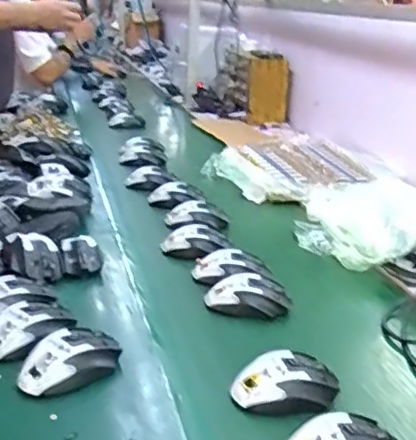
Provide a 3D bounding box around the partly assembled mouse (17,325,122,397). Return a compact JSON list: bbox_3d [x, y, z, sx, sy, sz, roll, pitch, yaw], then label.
[{"bbox_3d":[-0.150,0.152,0.664,0.068,0.034,0.113,20,27,39],"label":"partly assembled mouse"}]

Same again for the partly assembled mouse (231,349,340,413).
[{"bbox_3d":[0.084,0.172,0.654,0.115,0.037,0.070,-4,21,-16],"label":"partly assembled mouse"}]

